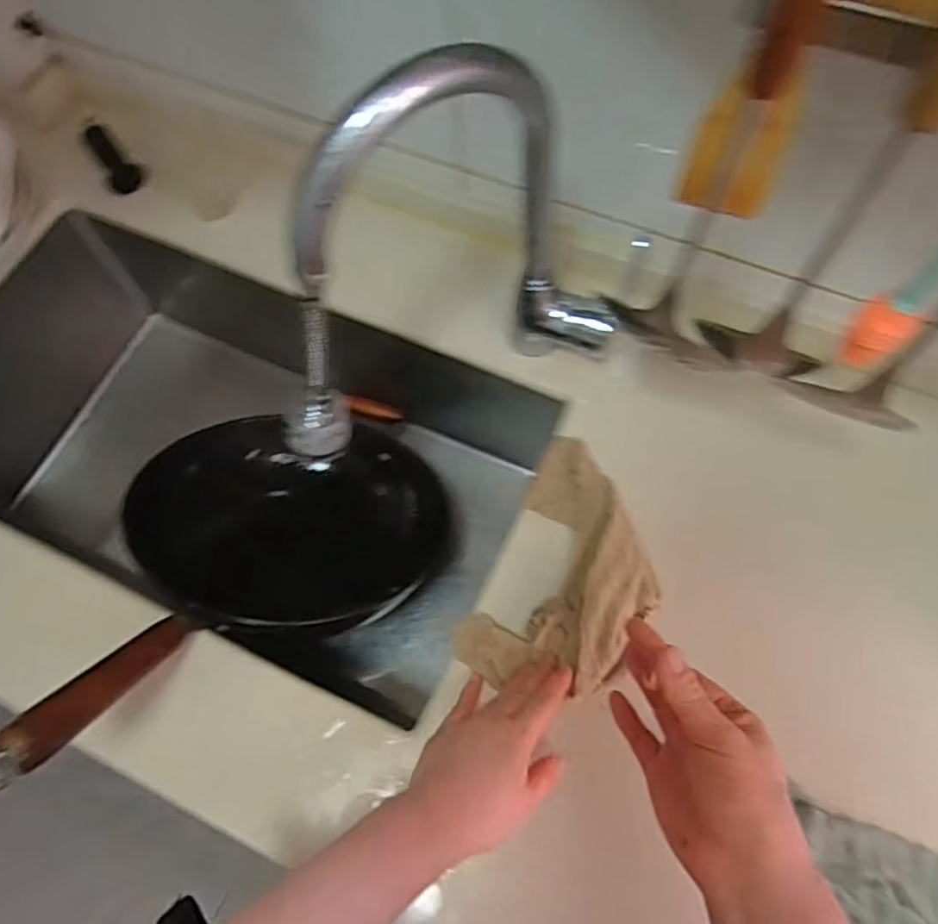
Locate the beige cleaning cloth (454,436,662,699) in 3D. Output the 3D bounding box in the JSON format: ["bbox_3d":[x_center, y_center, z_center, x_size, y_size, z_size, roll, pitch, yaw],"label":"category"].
[{"bbox_3d":[0.090,0.090,0.558,0.132,0.036,0.212,24,70,12],"label":"beige cleaning cloth"}]

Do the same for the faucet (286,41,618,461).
[{"bbox_3d":[-0.018,-0.128,0.479,0.287,0.314,0.062,-27,68,-9],"label":"faucet"}]

